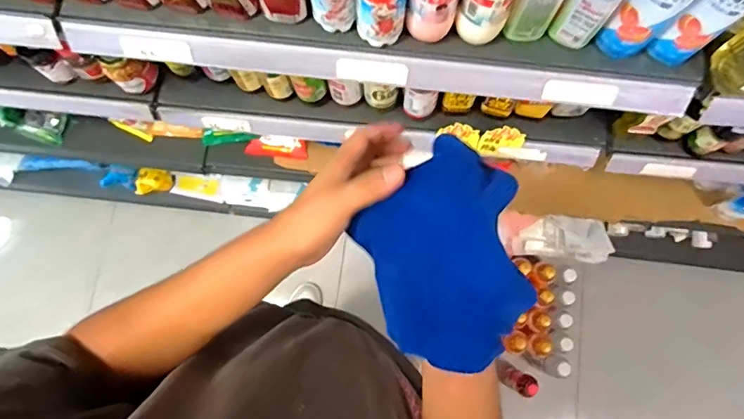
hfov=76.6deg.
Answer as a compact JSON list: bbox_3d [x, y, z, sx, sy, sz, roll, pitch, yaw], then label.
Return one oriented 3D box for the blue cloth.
[{"bbox_3d":[0.062,0.039,0.384,0.125,0.067,0.161,-22,80,-5],"label":"blue cloth"}]

